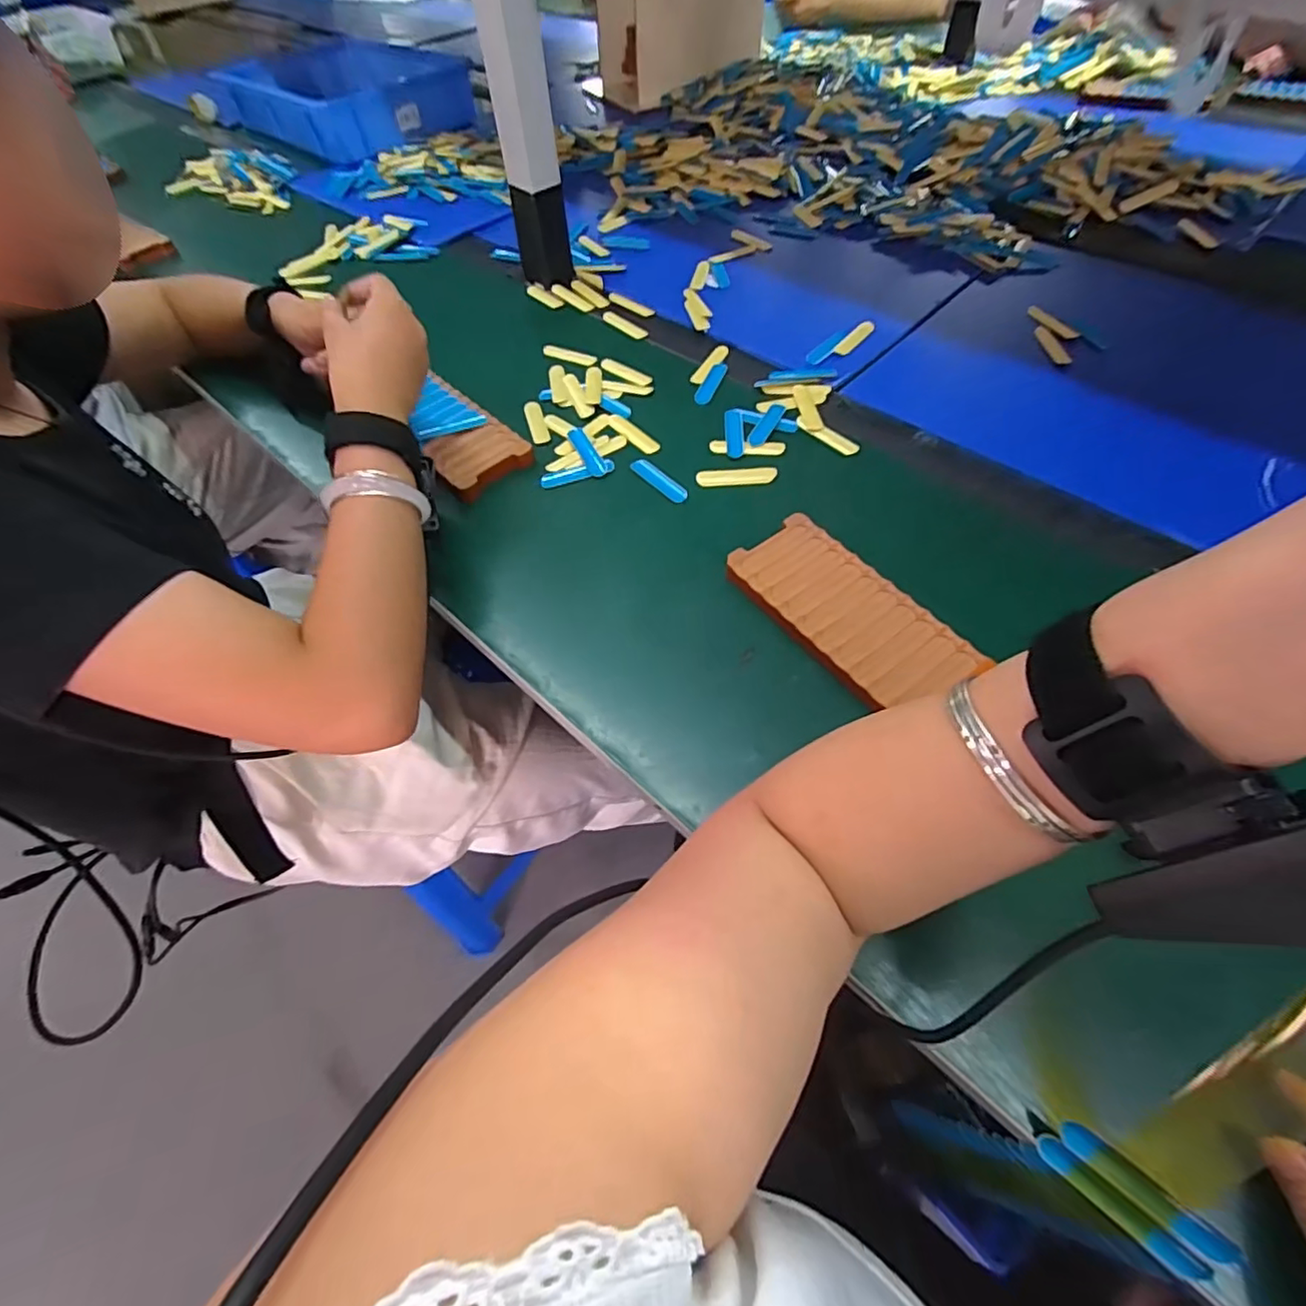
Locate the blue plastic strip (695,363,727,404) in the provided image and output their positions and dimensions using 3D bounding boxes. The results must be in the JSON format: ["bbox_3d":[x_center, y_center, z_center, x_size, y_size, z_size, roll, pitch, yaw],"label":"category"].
[{"bbox_3d":[0.053,-0.251,0.549,0.015,0.004,0.063,20,60,16],"label":"blue plastic strip"}]

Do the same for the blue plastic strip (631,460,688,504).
[{"bbox_3d":[0.005,-0.141,0.482,0.018,0.004,0.060,-35,62,-18],"label":"blue plastic strip"}]

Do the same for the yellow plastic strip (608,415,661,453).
[{"bbox_3d":[-0.017,-0.192,0.518,0.015,0.004,0.063,-34,61,-17],"label":"yellow plastic strip"}]

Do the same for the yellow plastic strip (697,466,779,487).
[{"bbox_3d":[0.068,-0.144,0.484,0.064,0.008,0.017,-7,57,-1],"label":"yellow plastic strip"}]

